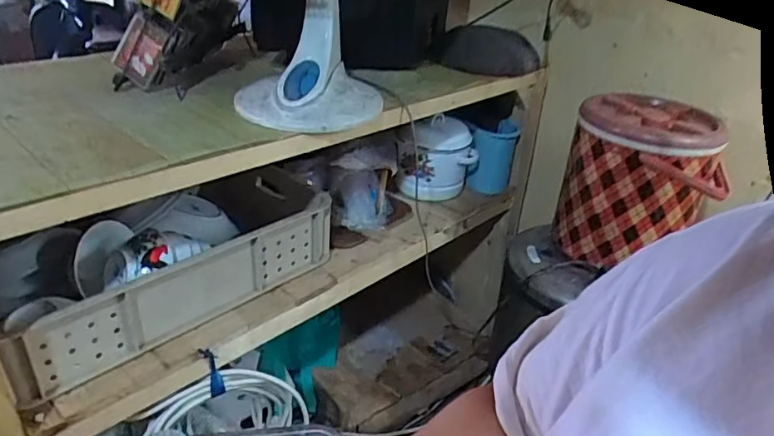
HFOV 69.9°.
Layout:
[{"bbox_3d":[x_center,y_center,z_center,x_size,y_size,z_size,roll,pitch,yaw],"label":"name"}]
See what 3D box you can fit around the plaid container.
[{"bbox_3d":[0.518,-0.082,1.152,0.276,0.291,0.251,16,32,15],"label":"plaid container"}]

